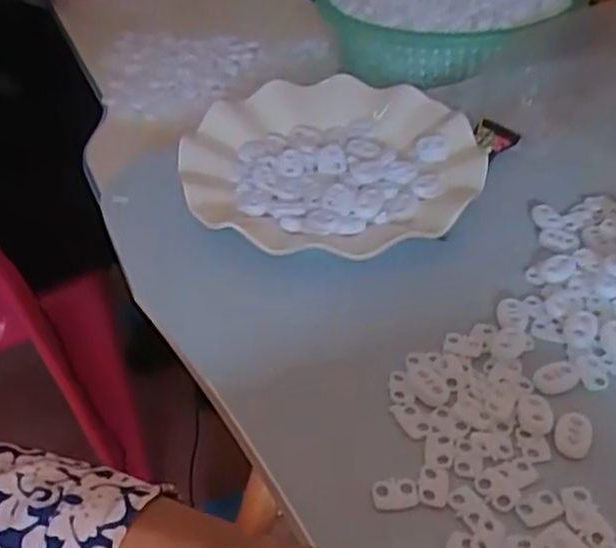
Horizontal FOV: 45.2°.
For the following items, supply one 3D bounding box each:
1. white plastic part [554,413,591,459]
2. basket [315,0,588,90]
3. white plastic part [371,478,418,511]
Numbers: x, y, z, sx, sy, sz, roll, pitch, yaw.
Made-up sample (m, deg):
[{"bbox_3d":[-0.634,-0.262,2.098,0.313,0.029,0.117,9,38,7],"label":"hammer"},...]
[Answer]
[{"bbox_3d":[0.114,0.069,0.320,0.015,0.004,0.021,16,44,21],"label":"white plastic part"},{"bbox_3d":[0.133,-0.236,0.663,0.195,0.071,0.195,-12,41,-10],"label":"basket"},{"bbox_3d":[0.036,0.090,0.303,0.019,0.005,0.011,-5,41,-1],"label":"white plastic part"}]

